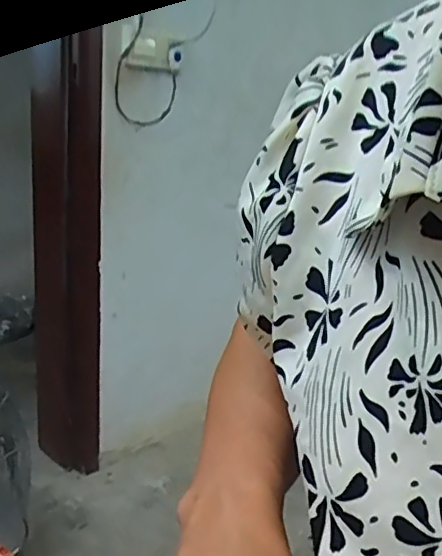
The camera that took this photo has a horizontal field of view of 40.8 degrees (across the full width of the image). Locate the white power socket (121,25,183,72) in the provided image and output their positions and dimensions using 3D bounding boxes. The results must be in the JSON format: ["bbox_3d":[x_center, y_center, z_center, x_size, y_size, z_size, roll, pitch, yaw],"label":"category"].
[{"bbox_3d":[-0.142,-0.449,1.174,0.024,0.074,0.200,27,20,23],"label":"white power socket"}]

